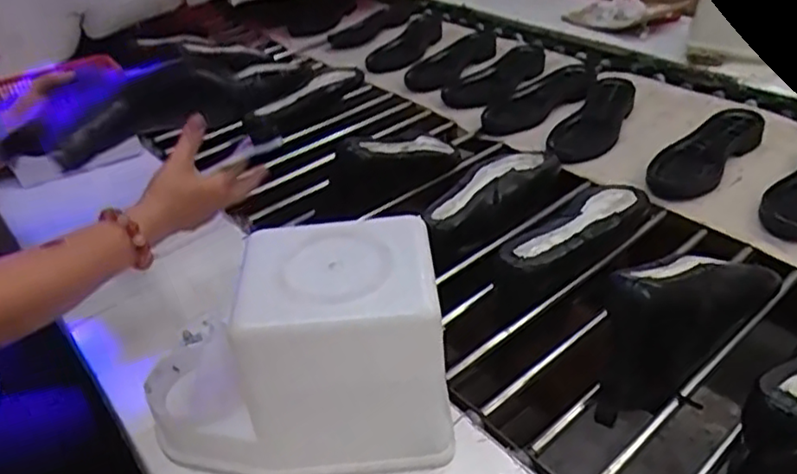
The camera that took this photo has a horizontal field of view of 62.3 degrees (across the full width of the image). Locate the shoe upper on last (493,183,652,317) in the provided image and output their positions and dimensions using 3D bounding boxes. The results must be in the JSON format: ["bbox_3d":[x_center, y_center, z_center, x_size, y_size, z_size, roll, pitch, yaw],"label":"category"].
[{"bbox_3d":[0.205,0.007,0.780,0.247,0.061,0.080,-29,41,-30],"label":"shoe upper on last"}]

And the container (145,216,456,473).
[{"bbox_3d":[-0.088,0.094,0.534,0.237,0.162,0.125,-5,35,1],"label":"container"}]

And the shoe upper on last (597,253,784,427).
[{"bbox_3d":[0.278,0.067,0.646,0.252,0.109,0.072,-29,41,-30],"label":"shoe upper on last"}]

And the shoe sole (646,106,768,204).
[{"bbox_3d":[0.440,-0.124,0.956,0.260,0.030,0.096,-32,42,-32],"label":"shoe sole"}]

